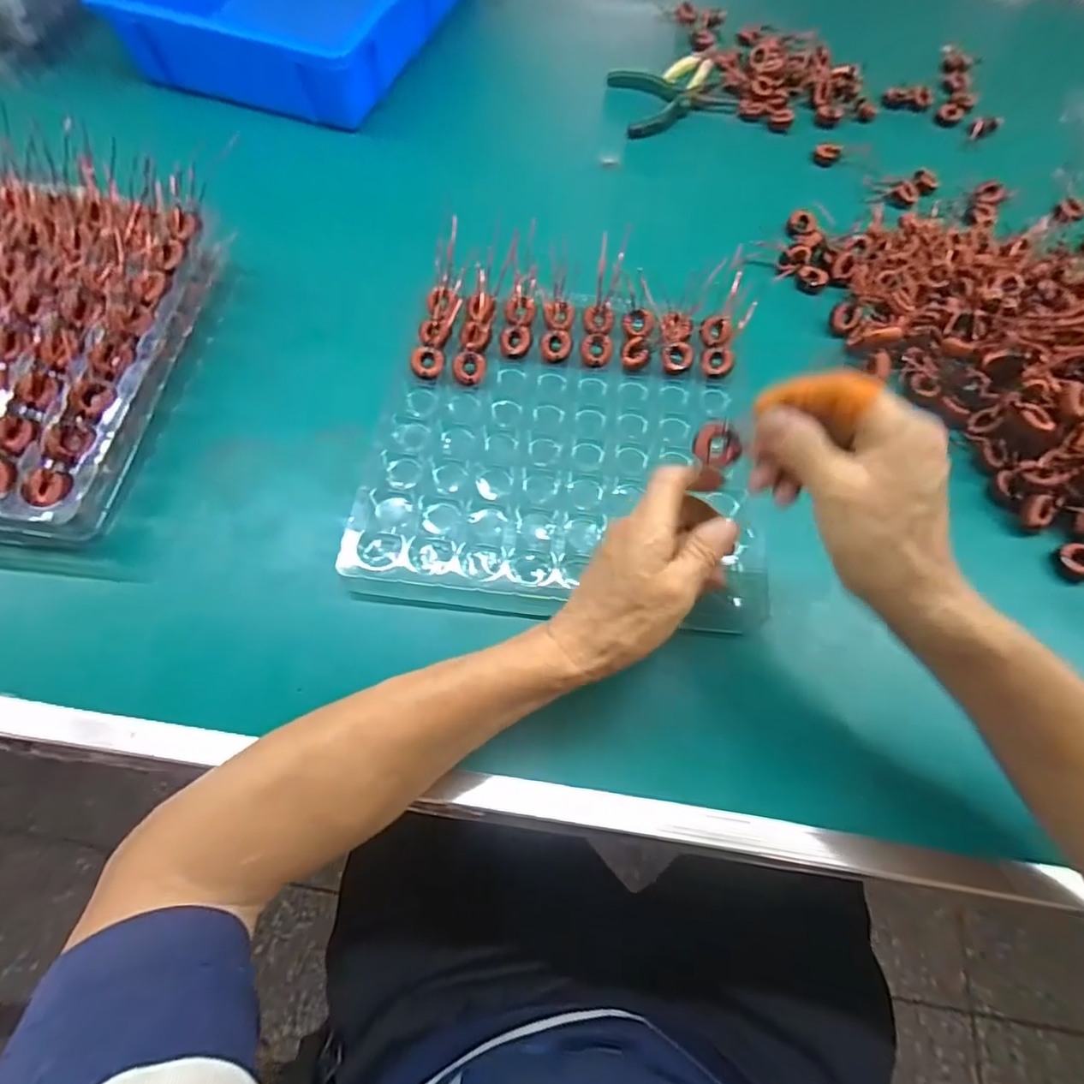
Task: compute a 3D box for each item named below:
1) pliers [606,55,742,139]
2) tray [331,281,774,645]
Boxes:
[{"bbox_3d":[0.153,-0.534,0.647,0.151,0.026,0.119,-18,67,-12],"label":"pliers"},{"bbox_3d":[0.017,-0.077,0.416,0.277,0.028,0.272,3,64,0],"label":"tray"}]

